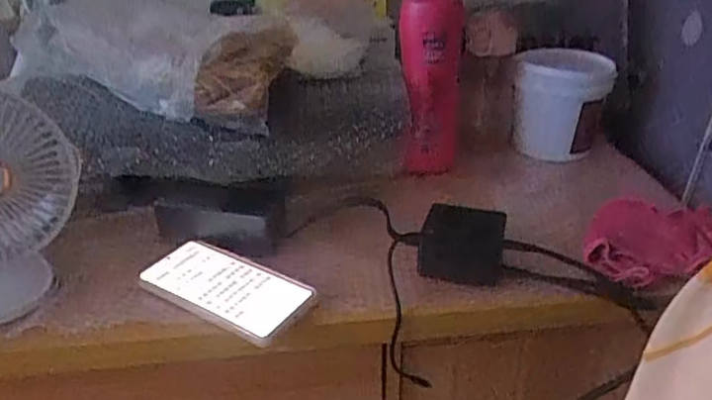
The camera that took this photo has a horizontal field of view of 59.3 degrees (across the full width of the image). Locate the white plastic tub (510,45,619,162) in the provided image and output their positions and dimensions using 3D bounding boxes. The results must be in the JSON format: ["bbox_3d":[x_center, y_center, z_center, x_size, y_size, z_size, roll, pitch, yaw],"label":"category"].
[{"bbox_3d":[0.255,-0.119,0.789,0.114,0.116,0.127,9,31,14],"label":"white plastic tub"}]

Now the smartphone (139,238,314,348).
[{"bbox_3d":[-0.125,0.085,0.613,0.168,0.014,0.090,20,36,26],"label":"smartphone"}]

